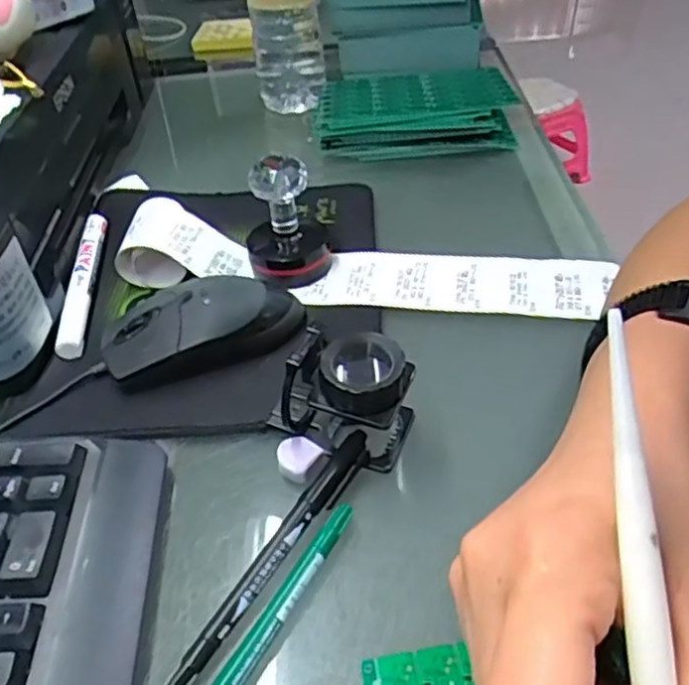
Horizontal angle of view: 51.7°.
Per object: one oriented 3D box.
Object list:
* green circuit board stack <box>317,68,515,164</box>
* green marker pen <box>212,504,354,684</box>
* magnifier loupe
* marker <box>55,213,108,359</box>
[{"bbox_3d":[0.060,-0.197,0.612,0.163,0.041,0.109,-3,40,4],"label":"green circuit board stack"},{"bbox_3d":[-0.036,0.116,0.271,0.014,0.012,0.138,17,45,25],"label":"green marker pen"},{"bbox_3d":[0.000,0.025,0.336,0.063,0.058,0.042,8,42,16],"label":"magnifier loupe"},{"bbox_3d":[-0.170,-0.042,0.465,0.016,0.015,0.140,-8,40,-3],"label":"marker"}]

